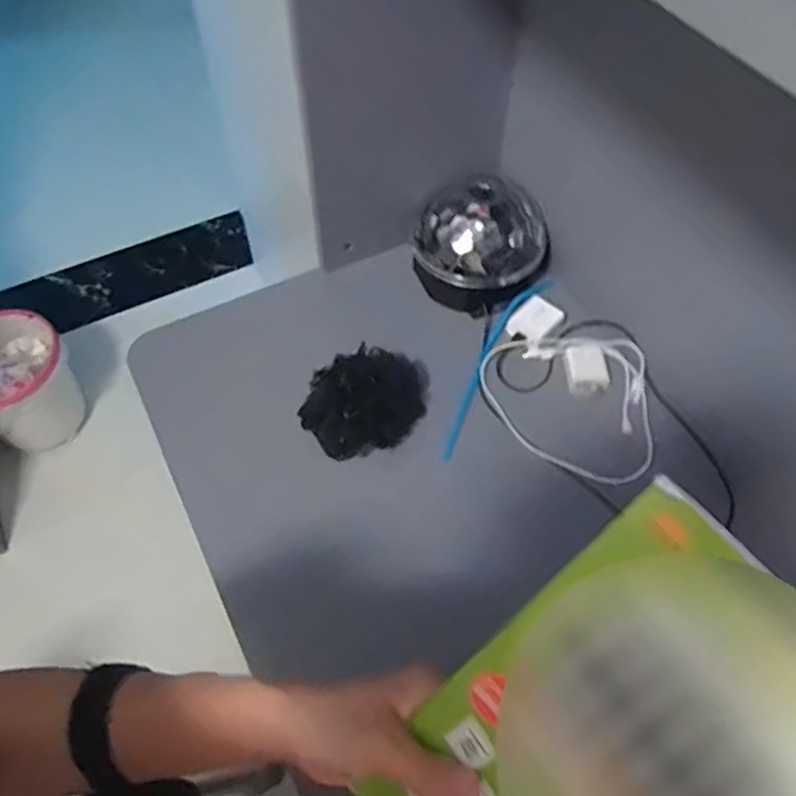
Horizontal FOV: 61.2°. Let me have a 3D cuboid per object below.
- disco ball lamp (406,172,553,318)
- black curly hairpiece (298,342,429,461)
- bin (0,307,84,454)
[{"bbox_3d":[0.102,-0.202,0.818,0.172,0.129,0.143,7,57,5],"label":"disco ball lamp"},{"bbox_3d":[-0.035,0.003,0.740,0.143,0.068,0.121,-8,57,-5],"label":"black curly hairpiece"},{"bbox_3d":[-0.854,-0.030,1.519,0.253,0.239,0.250,0,56,0],"label":"bin"}]

